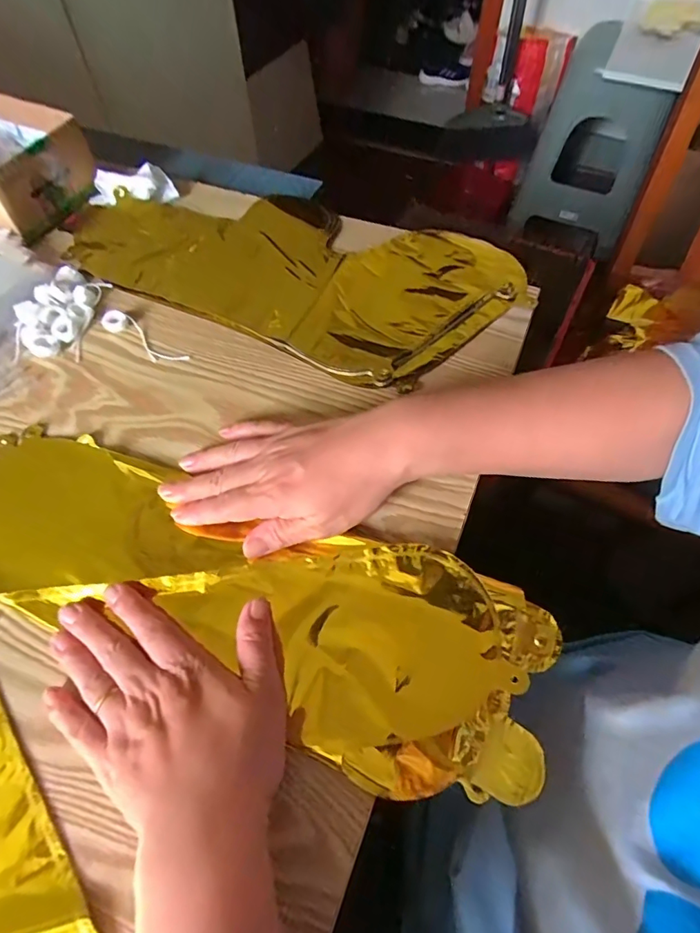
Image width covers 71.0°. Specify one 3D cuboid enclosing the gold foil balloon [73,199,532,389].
[{"bbox_3d":[-0.058,-0.201,0.474,0.411,0.010,0.207,23,62,15],"label":"gold foil balloon"}]

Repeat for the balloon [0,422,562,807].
[{"bbox_3d":[-0.093,0.070,0.317,0.430,0.016,0.126,19,65,12],"label":"balloon"}]

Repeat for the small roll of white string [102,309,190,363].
[{"bbox_3d":[-0.177,-0.111,0.422,0.087,0.011,0.022,32,65,19],"label":"small roll of white string"}]

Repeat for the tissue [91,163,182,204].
[{"bbox_3d":[-0.235,-0.301,0.526,0.090,0.024,0.041,-2,59,1],"label":"tissue"}]

